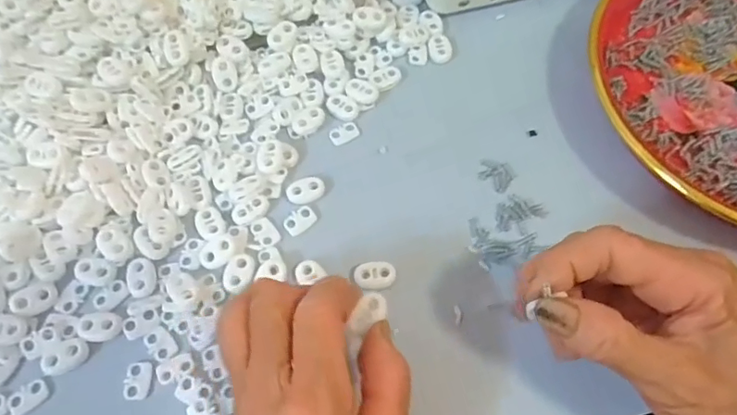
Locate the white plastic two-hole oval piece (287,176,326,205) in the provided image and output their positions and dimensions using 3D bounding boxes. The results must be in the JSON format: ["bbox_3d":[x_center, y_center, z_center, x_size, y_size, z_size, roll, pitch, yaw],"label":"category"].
[{"bbox_3d":[-0.036,-0.010,0.315,0.022,0.004,0.015,-28,66,-12],"label":"white plastic two-hole oval piece"}]

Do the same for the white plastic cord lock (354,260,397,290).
[{"bbox_3d":[0.004,0.035,0.289,0.021,0.004,0.016,-8,64,-3],"label":"white plastic cord lock"}]

